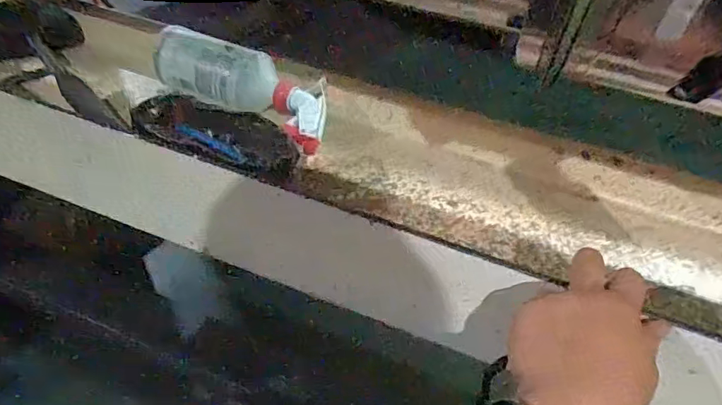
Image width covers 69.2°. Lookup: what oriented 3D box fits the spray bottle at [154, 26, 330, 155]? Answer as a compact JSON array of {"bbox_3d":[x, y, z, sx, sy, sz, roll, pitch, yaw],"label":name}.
[{"bbox_3d":[-0.130,-0.127,0.564,0.209,0.077,0.065,18,40,12],"label":"spray bottle"}]

